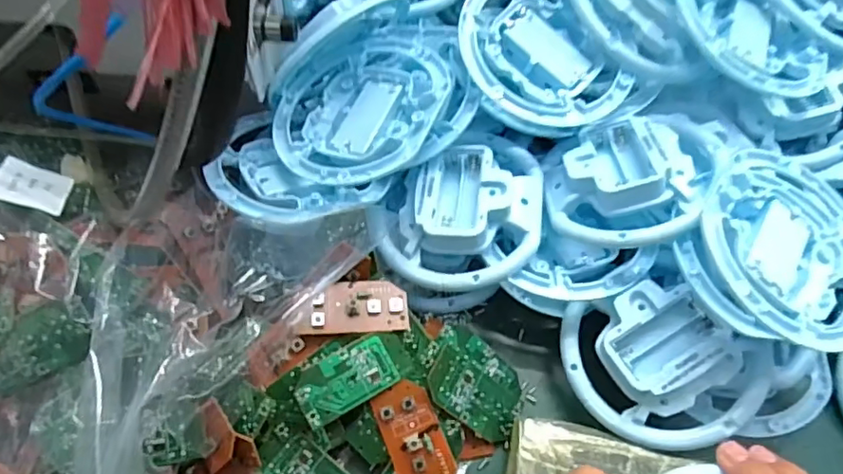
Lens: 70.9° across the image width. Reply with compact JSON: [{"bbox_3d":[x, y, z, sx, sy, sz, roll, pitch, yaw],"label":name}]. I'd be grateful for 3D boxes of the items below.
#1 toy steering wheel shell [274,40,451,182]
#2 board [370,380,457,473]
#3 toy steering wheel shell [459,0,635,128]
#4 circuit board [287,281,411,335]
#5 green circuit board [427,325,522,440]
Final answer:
[{"bbox_3d":[-0.036,-0.076,0.342,0.095,0.029,0.100,1,61,-2],"label":"toy steering wheel shell"},{"bbox_3d":[-0.003,0.105,0.304,0.028,0.006,0.058,-19,77,-12],"label":"board"},{"bbox_3d":[0.064,-0.108,0.352,0.086,0.030,0.103,-19,77,-19],"label":"toy steering wheel shell"},{"bbox_3d":[-0.038,0.037,0.319,0.061,0.008,0.028,-3,62,-4],"label":"circuit board"},{"bbox_3d":[0.031,0.079,0.321,0.056,0.009,0.046,40,49,-15],"label":"green circuit board"}]

